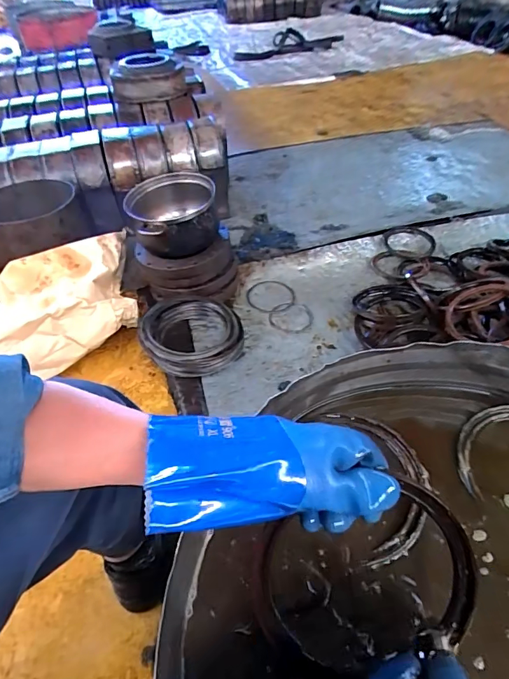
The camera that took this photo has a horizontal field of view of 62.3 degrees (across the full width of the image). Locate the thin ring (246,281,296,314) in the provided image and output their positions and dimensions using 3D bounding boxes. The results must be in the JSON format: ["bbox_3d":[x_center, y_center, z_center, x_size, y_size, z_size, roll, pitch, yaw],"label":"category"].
[{"bbox_3d":[0.047,-0.115,1.143,0.131,0.009,0.131,-10,46,-6],"label":"thin ring"}]

